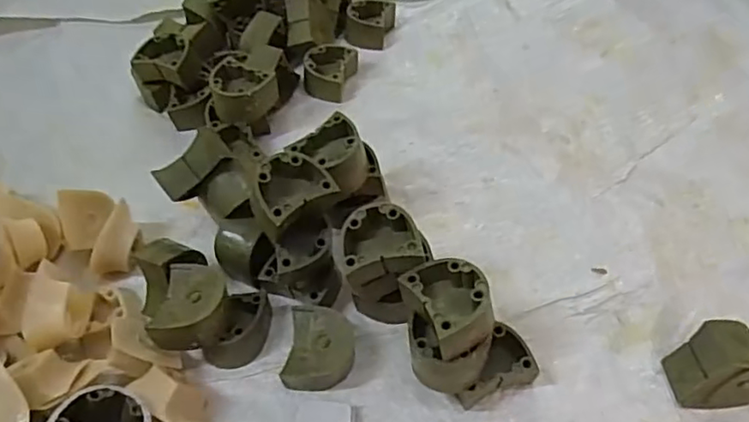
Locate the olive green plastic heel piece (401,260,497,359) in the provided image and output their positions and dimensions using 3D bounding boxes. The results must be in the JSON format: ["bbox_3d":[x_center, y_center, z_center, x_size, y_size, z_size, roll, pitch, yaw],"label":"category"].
[{"bbox_3d":[0.039,0.050,0.314,0.042,0.023,0.047,-15,53,-8],"label":"olive green plastic heel piece"}]

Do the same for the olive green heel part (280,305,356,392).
[{"bbox_3d":[-0.033,0.084,0.355,0.039,0.025,0.046,10,55,11],"label":"olive green heel part"}]

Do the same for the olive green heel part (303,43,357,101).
[{"bbox_3d":[-0.039,-0.120,0.507,0.039,0.025,0.044,12,56,13],"label":"olive green heel part"}]

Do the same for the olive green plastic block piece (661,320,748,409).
[{"bbox_3d":[0.190,0.085,0.323,0.046,0.043,0.035,-7,54,-1],"label":"olive green plastic block piece"}]

